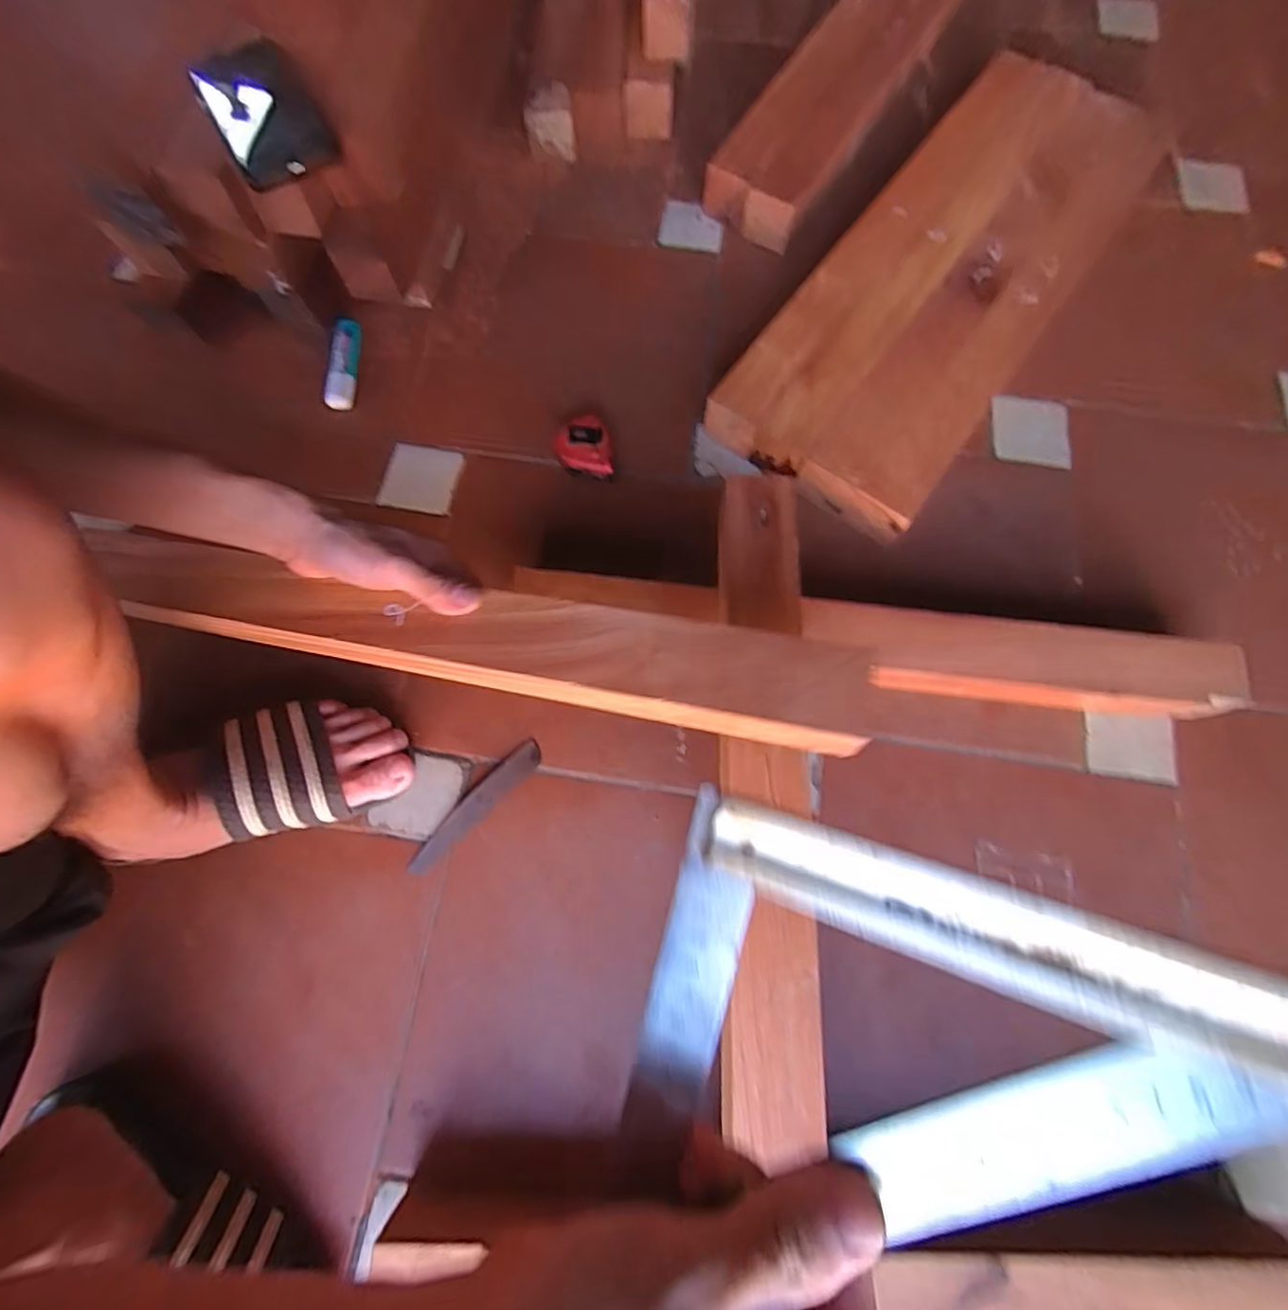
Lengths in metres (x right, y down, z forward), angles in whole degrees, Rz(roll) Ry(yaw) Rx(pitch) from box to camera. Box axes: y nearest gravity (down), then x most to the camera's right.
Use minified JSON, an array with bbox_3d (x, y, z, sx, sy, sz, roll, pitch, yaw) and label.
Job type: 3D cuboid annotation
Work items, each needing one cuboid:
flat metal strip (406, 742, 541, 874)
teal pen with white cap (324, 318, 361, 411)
[{"bbox_3d":[-0.145,0.130,0.488,0.141,0.006,0.024,-43,78,-11],"label":"flat metal strip"},{"bbox_3d":[-0.319,-0.311,0.605,0.027,0.021,0.105,-1,74,0],"label":"teal pen with white cap"}]

